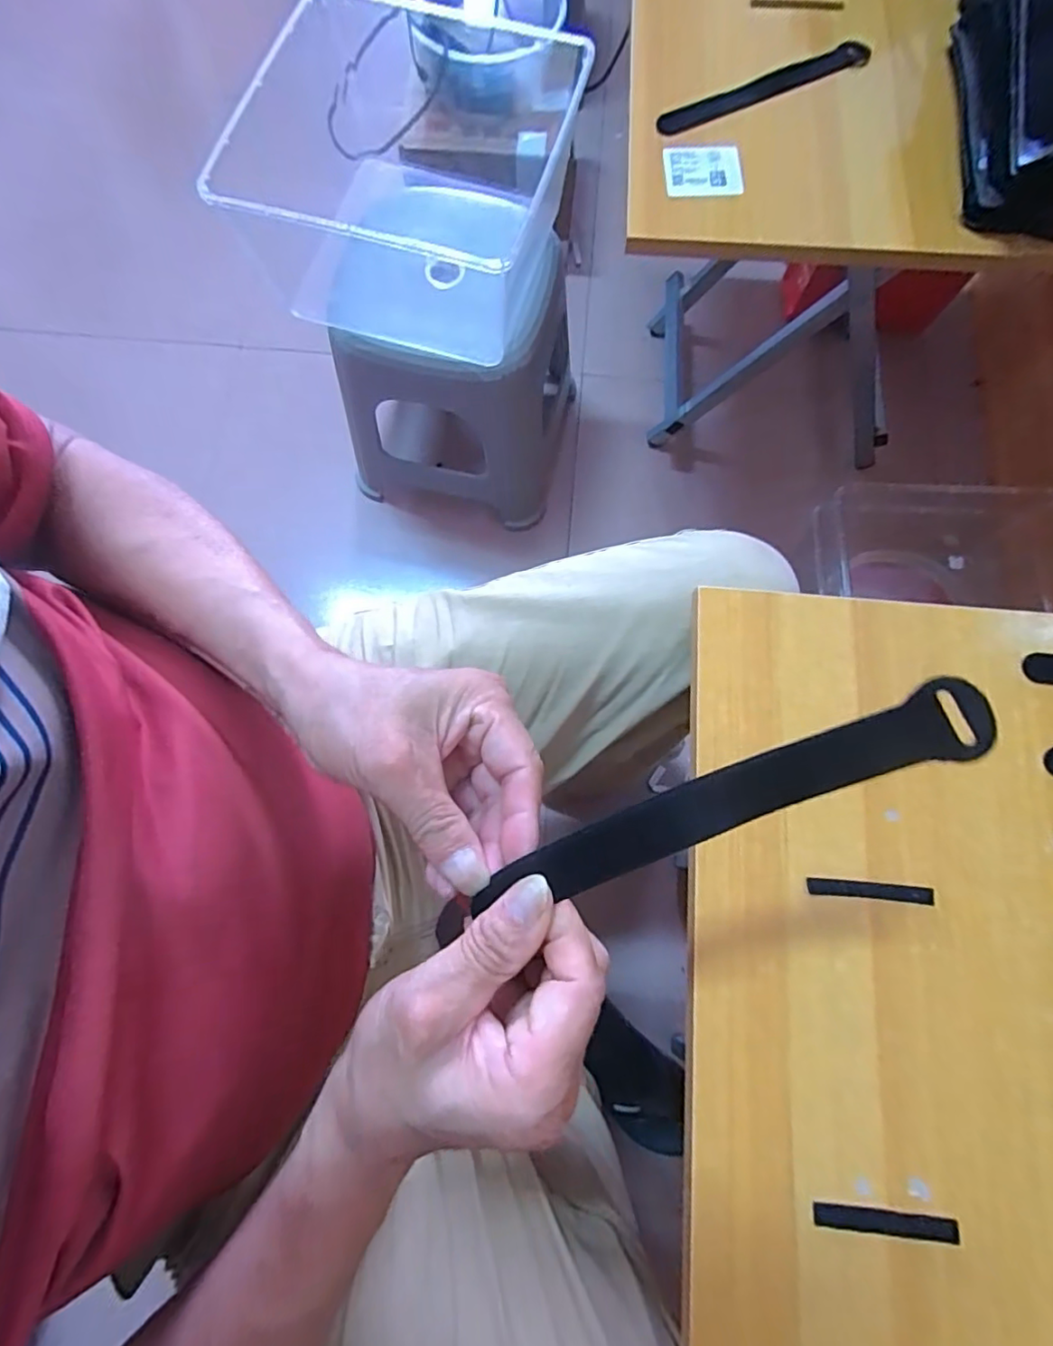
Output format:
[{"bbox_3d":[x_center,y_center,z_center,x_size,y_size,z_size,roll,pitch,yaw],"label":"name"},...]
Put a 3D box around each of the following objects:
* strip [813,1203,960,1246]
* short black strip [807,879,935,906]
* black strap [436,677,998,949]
[{"bbox_3d":[0.177,0.271,0.283,0.069,0.004,0.011,5,76,3],"label":"strip"},{"bbox_3d":[0.193,0.122,0.323,0.068,0.004,0.010,5,76,3],"label":"short black strip"},{"bbox_3d":[0.058,0.054,0.209,0.208,0.009,0.022,-25,76,10],"label":"black strap"}]

